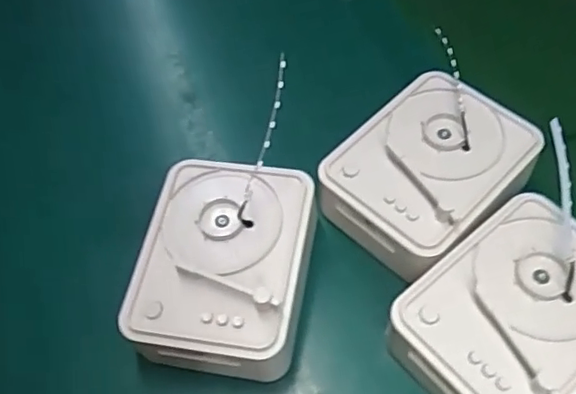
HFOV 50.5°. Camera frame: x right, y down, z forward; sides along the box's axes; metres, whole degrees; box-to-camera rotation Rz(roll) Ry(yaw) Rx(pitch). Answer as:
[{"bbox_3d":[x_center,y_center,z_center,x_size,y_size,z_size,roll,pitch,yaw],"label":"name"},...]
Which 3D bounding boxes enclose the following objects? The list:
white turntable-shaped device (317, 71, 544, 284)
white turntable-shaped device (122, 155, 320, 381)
[{"bbox_3d":[0.092,-0.015,0.402,0.131,0.044,0.101,-38,62,-20],"label":"white turntable-shaped device"},{"bbox_3d":[-0.039,0.043,0.381,0.100,0.055,0.126,7,56,8],"label":"white turntable-shaped device"}]

